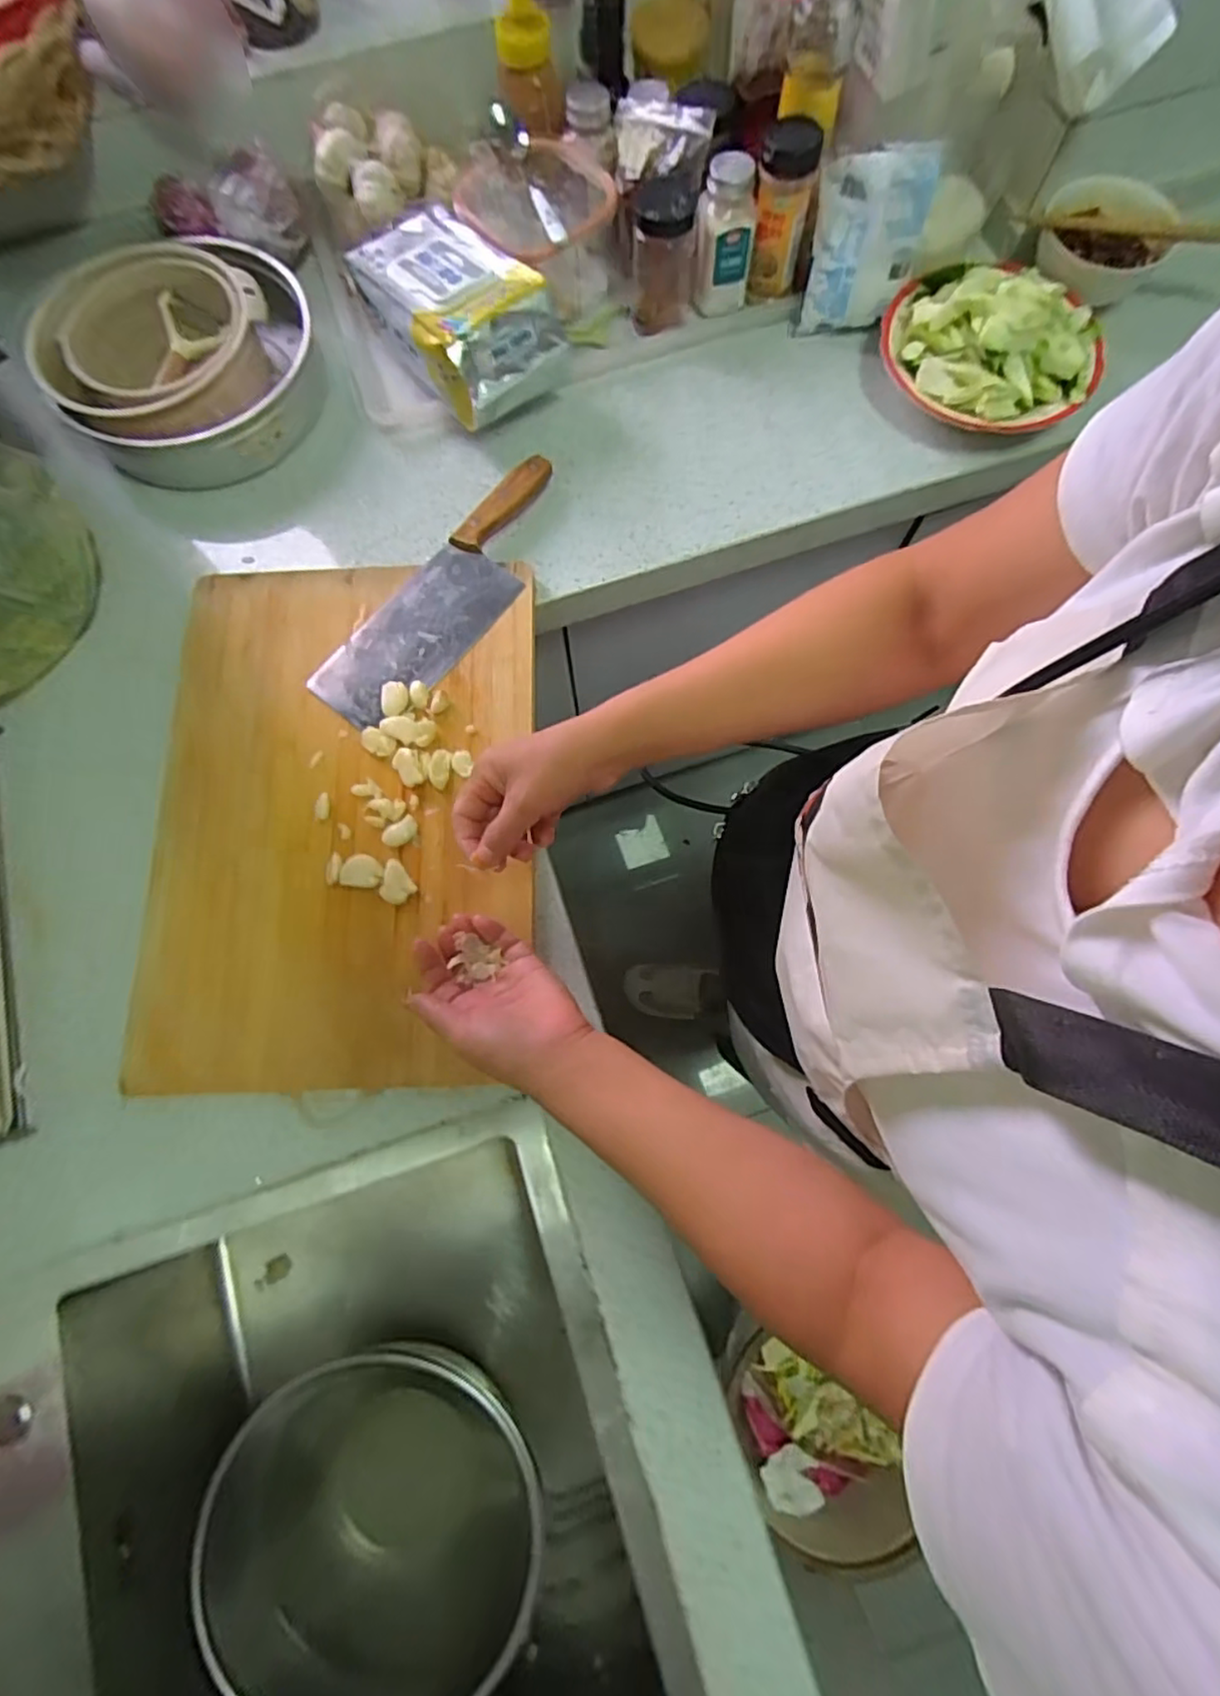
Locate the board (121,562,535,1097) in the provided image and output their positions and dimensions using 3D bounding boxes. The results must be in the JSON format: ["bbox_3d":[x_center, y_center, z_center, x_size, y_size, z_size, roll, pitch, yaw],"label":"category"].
[{"bbox_3d":[-0.219,-0.038,0.559,0.302,0.041,0.450,-2,75,1],"label":"board"}]

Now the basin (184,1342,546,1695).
[{"bbox_3d":[-0.181,0.544,0.553,0.227,0.148,0.242,0,75,1],"label":"basin"}]

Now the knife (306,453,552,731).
[{"bbox_3d":[-0.138,-0.231,0.611,0.085,0.029,0.301,38,79,11],"label":"knife"}]

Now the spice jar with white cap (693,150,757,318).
[{"bbox_3d":[0.113,-0.596,0.649,0.055,0.111,0.041,2,75,2],"label":"spice jar with white cap"}]

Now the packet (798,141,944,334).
[{"bbox_3d":[0.247,-0.584,0.641,0.098,0.132,0.040,8,54,7],"label":"packet"}]

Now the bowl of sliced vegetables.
[{"bbox_3d":[0.369,-0.487,0.639,0.204,0.087,0.169,22,76,7],"label":"bowl of sliced vegetables"}]

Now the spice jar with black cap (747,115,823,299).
[{"bbox_3d":[0.167,-0.623,0.651,0.053,0.115,0.063,8,75,3],"label":"spice jar with black cap"}]

